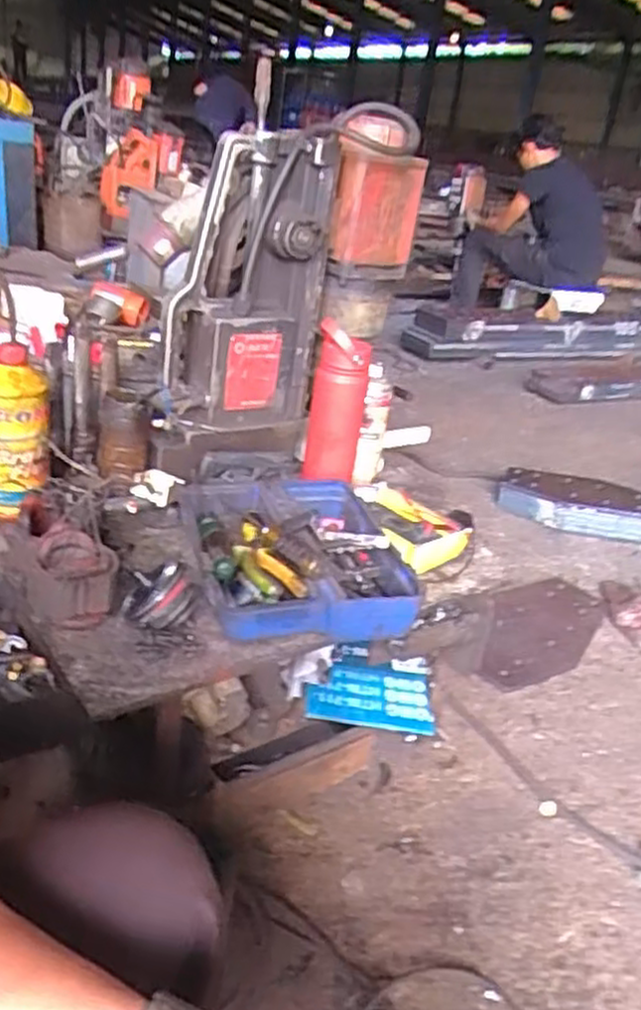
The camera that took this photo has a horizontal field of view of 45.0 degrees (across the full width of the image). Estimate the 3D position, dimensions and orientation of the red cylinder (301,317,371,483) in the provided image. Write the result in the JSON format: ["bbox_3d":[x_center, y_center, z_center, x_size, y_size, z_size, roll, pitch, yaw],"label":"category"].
[{"bbox_3d":[0.023,-0.134,1.128,0.077,0.234,0.080,5,26,-4],"label":"red cylinder"}]

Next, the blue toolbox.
[{"bbox_3d":[-0.032,0.056,0.953,0.245,0.081,0.279,-2,27,-19],"label":"blue toolbox"}]

